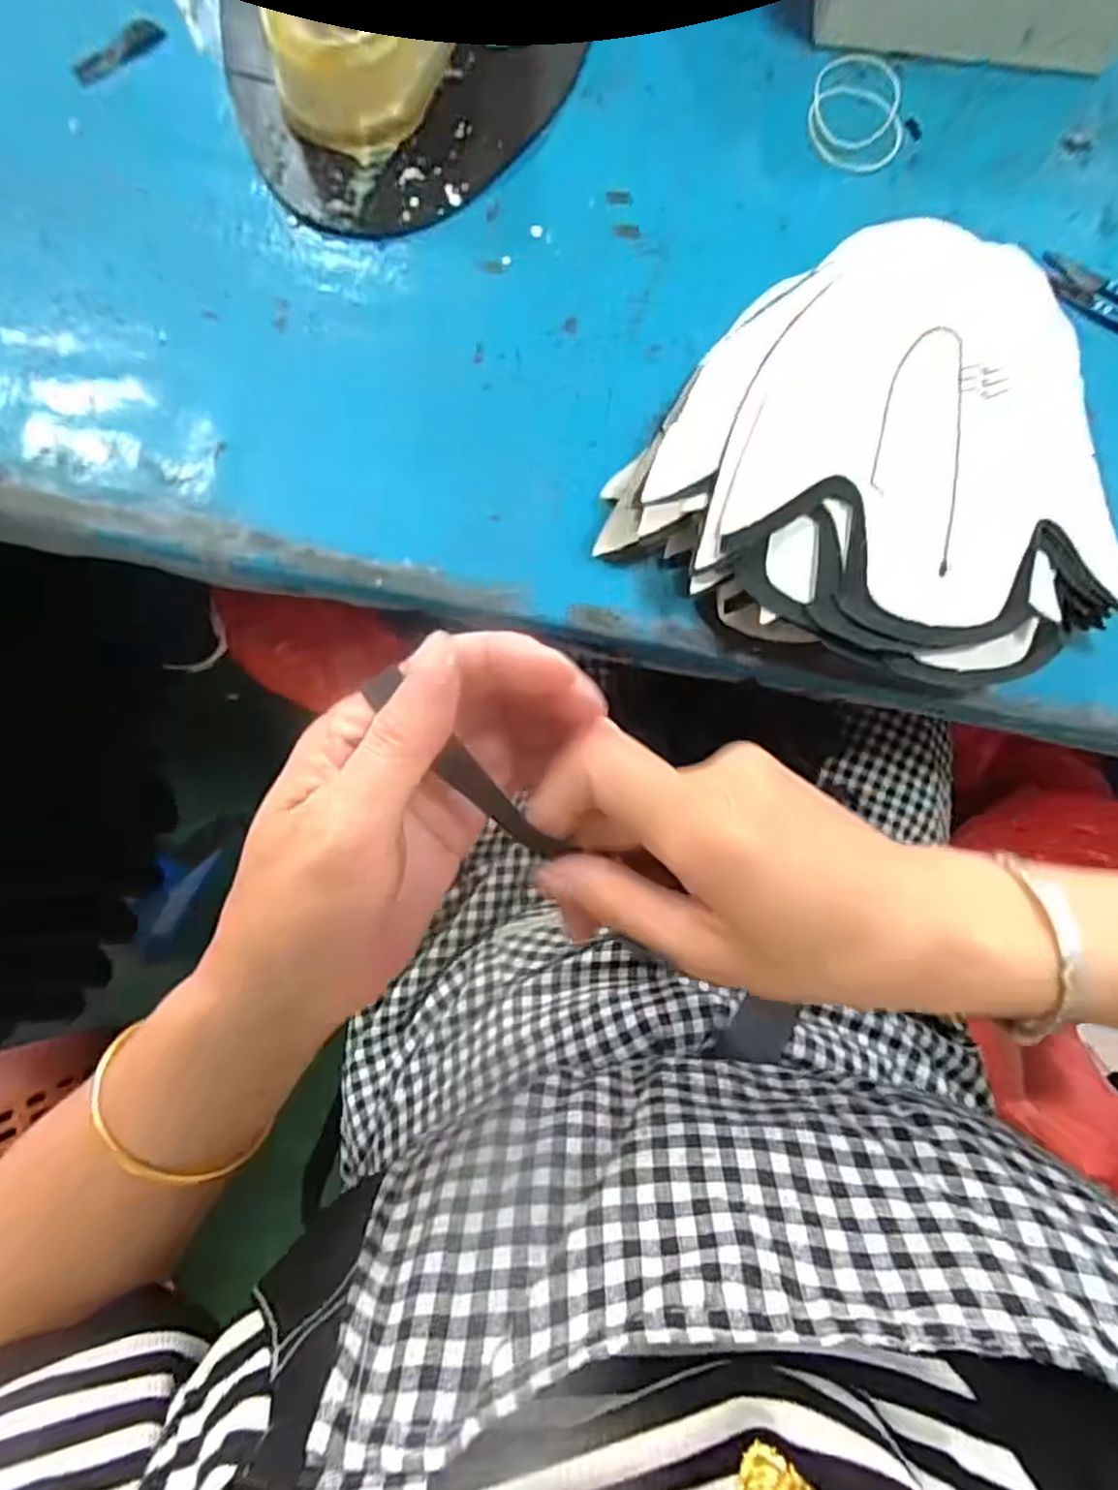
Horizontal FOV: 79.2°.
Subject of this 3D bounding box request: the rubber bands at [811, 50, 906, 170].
[{"bbox_3d":[0.172,-0.366,0.389,0.056,0.004,0.074,4,82,-2],"label":"rubber bands"}]

